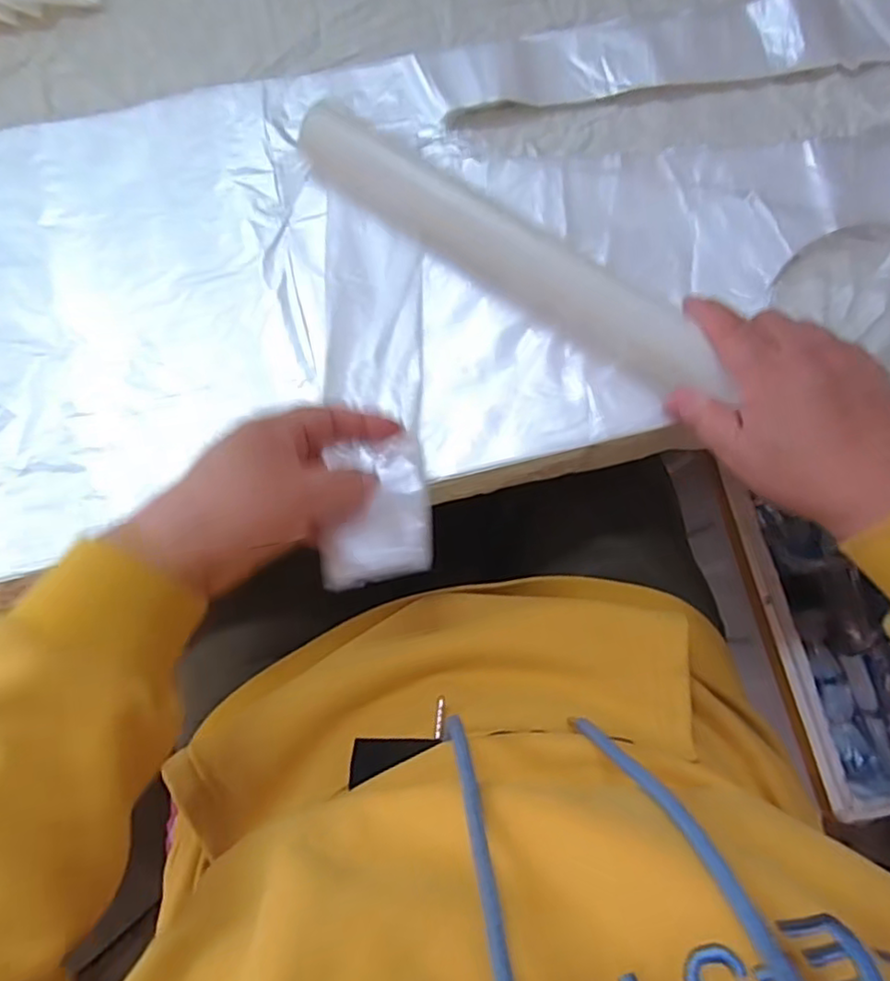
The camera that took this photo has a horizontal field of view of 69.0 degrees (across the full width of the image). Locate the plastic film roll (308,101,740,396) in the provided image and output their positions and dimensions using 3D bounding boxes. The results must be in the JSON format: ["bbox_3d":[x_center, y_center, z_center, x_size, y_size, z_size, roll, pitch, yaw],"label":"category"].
[{"bbox_3d":[0.038,-0.149,0.408,0.296,0.040,0.035,35,80,6],"label":"plastic film roll"}]

